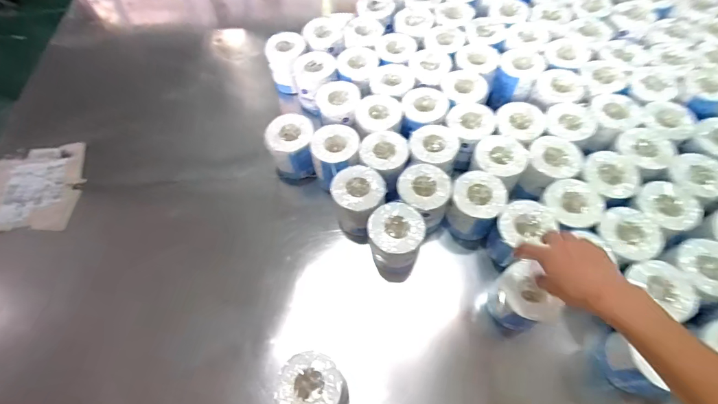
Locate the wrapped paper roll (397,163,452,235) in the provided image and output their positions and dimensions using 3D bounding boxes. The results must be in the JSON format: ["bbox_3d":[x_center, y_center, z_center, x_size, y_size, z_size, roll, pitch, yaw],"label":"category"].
[{"bbox_3d":[0.127,-0.004,0.758,0.095,0.127,0.101,-1,61,1],"label":"wrapped paper roll"}]

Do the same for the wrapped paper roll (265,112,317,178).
[{"bbox_3d":[-0.144,-0.119,0.837,0.100,0.098,0.102,-6,61,-2],"label":"wrapped paper roll"}]

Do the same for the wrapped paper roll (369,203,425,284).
[{"bbox_3d":[0.068,0.076,0.726,0.099,0.124,0.103,20,63,12],"label":"wrapped paper roll"}]

